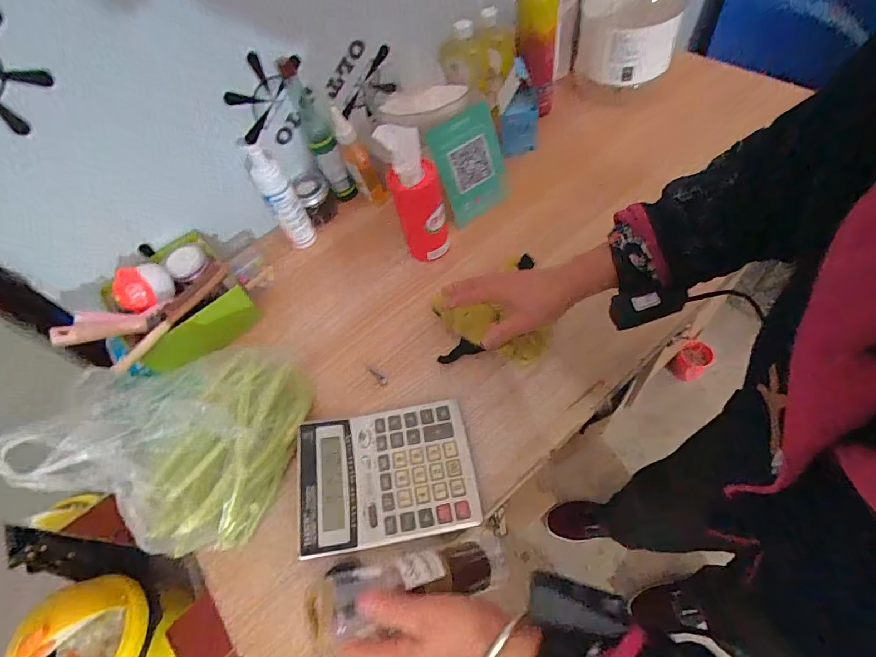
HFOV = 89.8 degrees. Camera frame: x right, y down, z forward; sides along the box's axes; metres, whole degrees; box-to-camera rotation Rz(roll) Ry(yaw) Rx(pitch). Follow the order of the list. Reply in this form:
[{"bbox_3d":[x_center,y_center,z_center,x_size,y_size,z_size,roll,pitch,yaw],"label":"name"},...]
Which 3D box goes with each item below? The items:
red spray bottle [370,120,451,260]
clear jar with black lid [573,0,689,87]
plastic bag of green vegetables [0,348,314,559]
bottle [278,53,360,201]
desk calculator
[{"bbox_3d":[-0.029,-0.186,0.636,0.073,0.215,0.056,-18,56,-2],"label":"red spray bottle"},{"bbox_3d":[0.354,-0.591,0.800,0.177,0.229,0.188,8,59,14],"label":"clear jar with black lid"},{"bbox_3d":[-0.287,0.105,0.505,0.211,0.142,0.248,15,61,18],"label":"plastic bag of green vegetables"},{"bbox_3d":[-0.190,-0.316,0.726,0.056,0.221,0.061,-22,56,-5],"label":"bottle"},{"bbox_3d":[-0.059,0.167,0.511,0.194,0.031,0.147,-11,55,-3],"label":"desk calculator"}]

